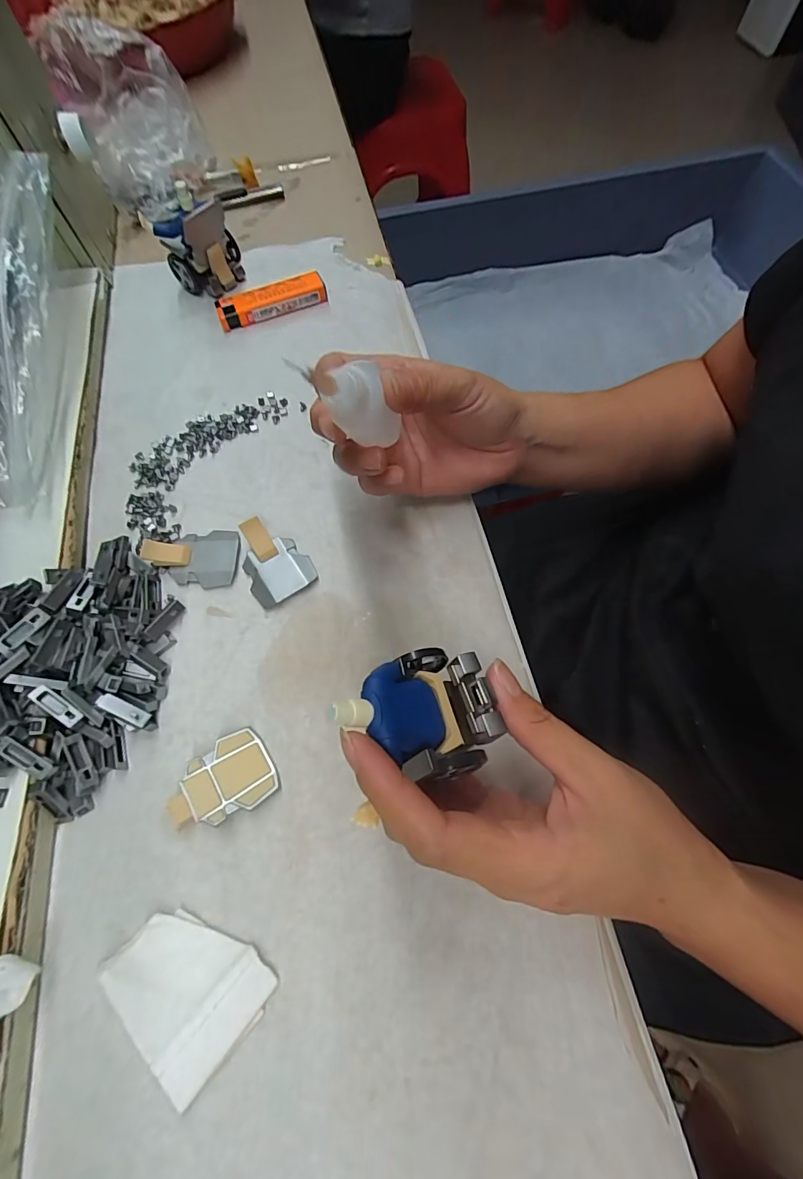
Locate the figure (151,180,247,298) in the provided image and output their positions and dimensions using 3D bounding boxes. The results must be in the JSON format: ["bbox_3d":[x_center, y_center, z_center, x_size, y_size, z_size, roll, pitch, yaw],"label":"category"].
[{"bbox_3d":[-0.143,-0.245,0.319,0.050,0.065,0.033,-25,69,-10],"label":"figure"}]

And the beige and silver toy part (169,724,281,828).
[{"bbox_3d":[-0.082,0.087,0.205,0.043,0.011,0.034,-32,70,-12],"label":"beige and silver toy part"}]

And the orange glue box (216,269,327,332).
[{"bbox_3d":[-0.093,-0.208,0.325,0.077,0.017,0.018,-20,68,-8],"label":"orange glue box"}]

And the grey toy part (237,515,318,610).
[{"bbox_3d":[-0.071,-0.016,0.246,0.034,0.015,0.045,-35,71,-13],"label":"grey toy part"}]

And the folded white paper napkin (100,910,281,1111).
[{"bbox_3d":[-0.084,0.155,0.178,0.057,0.006,0.047,39,73,16],"label":"folded white paper napkin"}]

